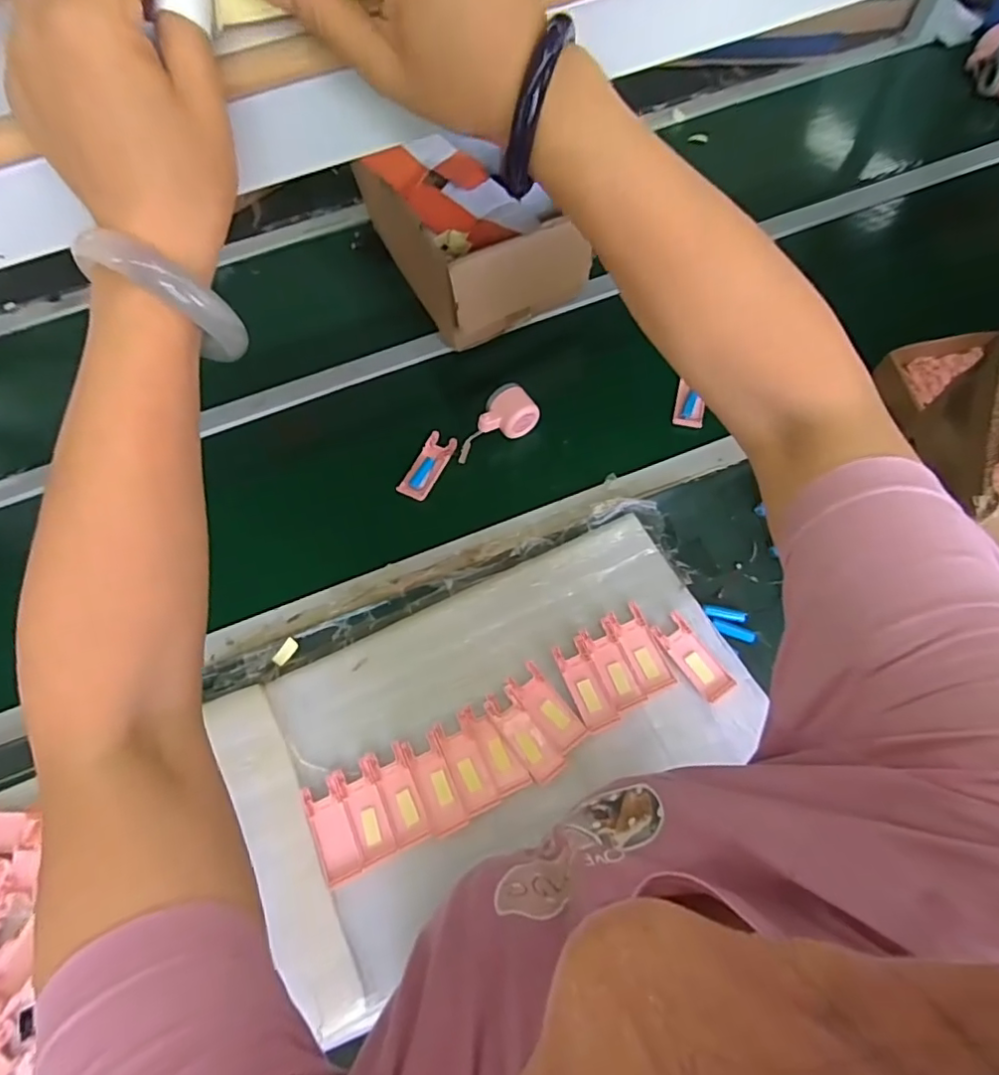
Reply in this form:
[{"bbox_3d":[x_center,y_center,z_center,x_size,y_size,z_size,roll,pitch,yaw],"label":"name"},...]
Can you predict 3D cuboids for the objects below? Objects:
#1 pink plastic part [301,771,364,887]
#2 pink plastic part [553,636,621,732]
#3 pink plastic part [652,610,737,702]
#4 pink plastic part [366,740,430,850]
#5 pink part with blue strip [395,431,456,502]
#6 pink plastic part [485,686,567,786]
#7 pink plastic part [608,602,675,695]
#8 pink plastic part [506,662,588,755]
[{"bbox_3d":[-0.179,0.312,0.610,0.041,0.008,0.101,-24,68,-7],"label":"pink plastic part"},{"bbox_3d":[0.099,0.167,0.653,0.041,0.007,0.099,-22,67,-6],"label":"pink plastic part"},{"bbox_3d":[0.223,0.137,0.657,0.039,0.010,0.101,-33,69,-10],"label":"pink plastic part"},{"bbox_3d":[-0.110,0.283,0.630,0.041,0.004,0.101,-24,68,-7],"label":"pink plastic part"},{"bbox_3d":[-0.098,-0.099,0.796,0.043,0.007,0.104,24,70,13],"label":"pink part with blue strip"},{"bbox_3d":[0.029,0.218,0.633,0.039,0.009,0.102,-34,69,-11],"label":"pink plastic part"},{"bbox_3d":[0.165,0.128,0.665,0.041,0.008,0.099,-21,67,-6],"label":"pink plastic part"},{"bbox_3d":[0.051,0.193,0.643,0.044,0.006,0.100,-35,70,-11],"label":"pink plastic part"}]

